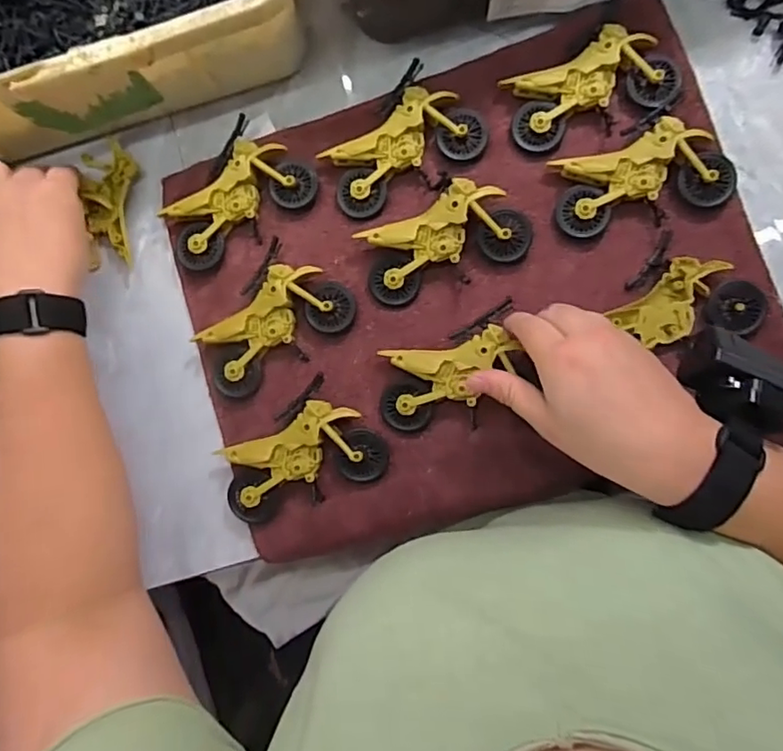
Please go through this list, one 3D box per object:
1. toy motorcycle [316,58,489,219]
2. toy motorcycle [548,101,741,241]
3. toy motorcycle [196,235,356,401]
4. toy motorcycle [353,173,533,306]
[{"bbox_3d":[0.007,-0.165,0.424,0.112,0.021,0.075,-42,81,2],"label":"toy motorcycle"},{"bbox_3d":[0.172,-0.137,0.400,0.115,0.022,0.072,-25,83,5],"label":"toy motorcycle"},{"bbox_3d":[-0.088,-0.035,0.425,0.075,0.021,0.111,42,91,9],"label":"toy motorcycle"},{"bbox_3d":[0.034,-0.103,0.412,0.116,0.026,0.072,-20,83,5],"label":"toy motorcycle"}]

